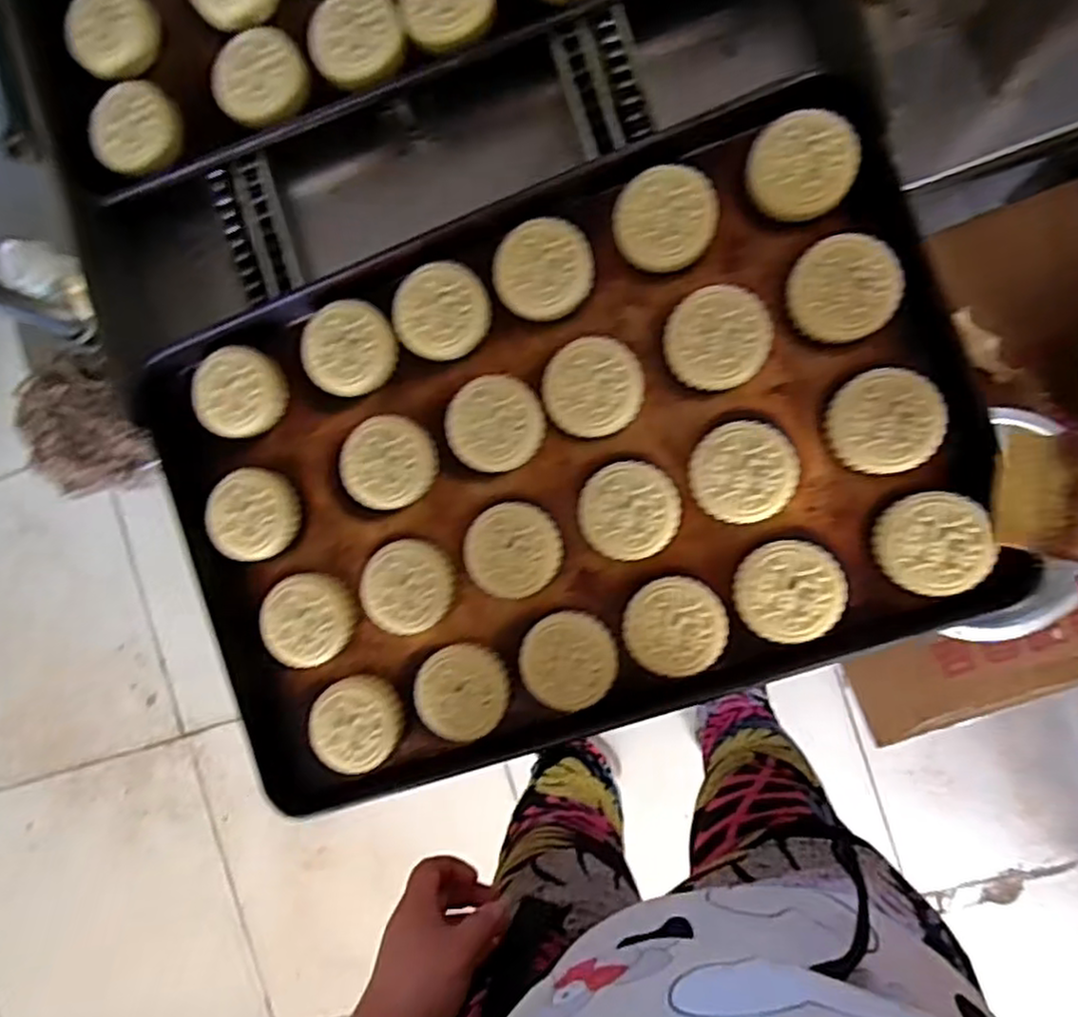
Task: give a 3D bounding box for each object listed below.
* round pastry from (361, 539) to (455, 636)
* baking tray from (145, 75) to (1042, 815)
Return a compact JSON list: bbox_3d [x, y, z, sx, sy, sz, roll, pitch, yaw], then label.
[{"bbox_3d":[-0.103,0.060,0.542,0.071,0.024,0.068,0,92,8],"label":"round pastry"},{"bbox_3d":[0.008,-0.030,0.526,0.574,0.046,0.391,-20,89,8],"label":"baking tray"}]

